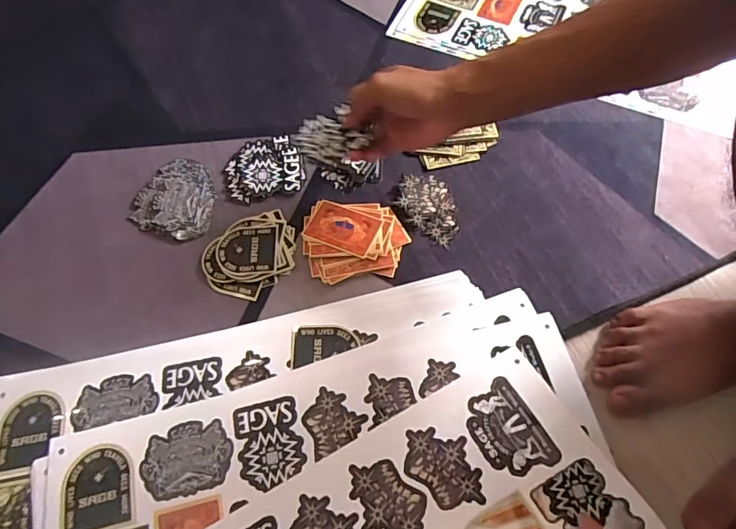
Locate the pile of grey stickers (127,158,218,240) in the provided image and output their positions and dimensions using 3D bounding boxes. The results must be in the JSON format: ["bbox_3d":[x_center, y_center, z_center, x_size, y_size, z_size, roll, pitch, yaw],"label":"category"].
[{"bbox_3d":[-0.227,-0.083,0.546,0.094,0.010,0.101,-1,65,2],"label":"pile of grey stickers"}]

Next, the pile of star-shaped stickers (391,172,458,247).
[{"bbox_3d":[0.073,-0.067,0.526,0.062,0.006,0.096,-32,68,-12],"label":"pile of star-shaped stickers"}]

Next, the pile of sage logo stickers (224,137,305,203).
[{"bbox_3d":[-0.130,-0.122,0.561,0.092,0.012,0.087,-17,65,-6],"label":"pile of sage logo stickers"}]

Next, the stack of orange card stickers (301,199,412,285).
[{"bbox_3d":[-0.015,-0.032,0.509,0.111,0.010,0.097,-7,65,-2],"label":"stack of orange card stickers"}]

